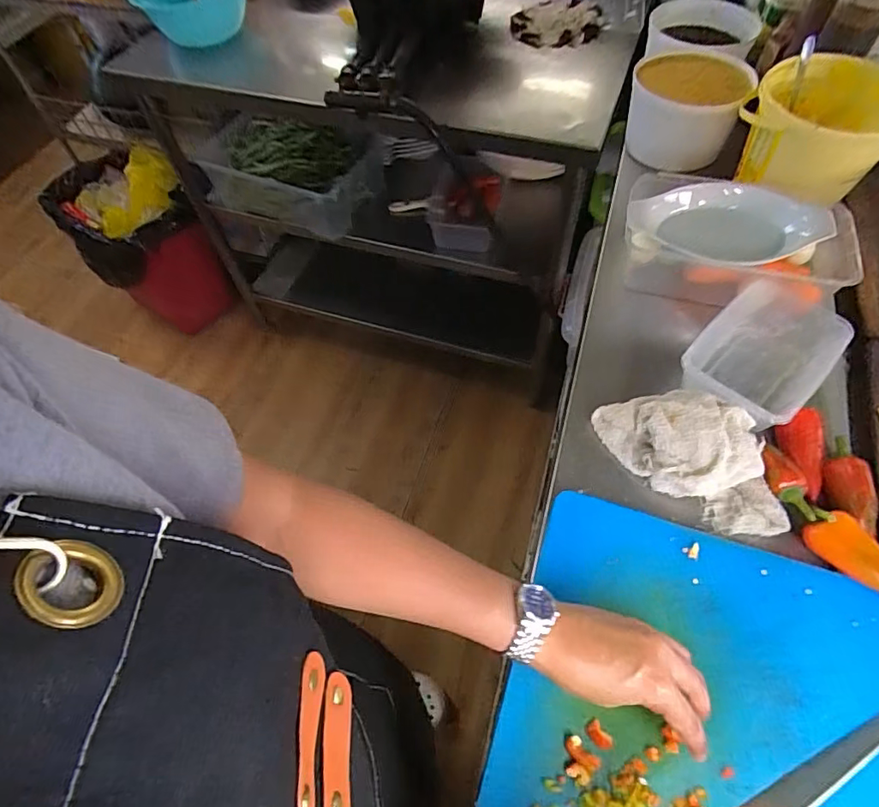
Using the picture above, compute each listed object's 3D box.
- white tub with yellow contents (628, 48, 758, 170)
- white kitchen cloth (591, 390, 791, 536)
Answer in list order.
[{"bbox_3d":[0.377,-0.462,0.807,0.161,0.107,0.160,13,60,11],"label":"white tub with yellow contents"},{"bbox_3d":[0.260,0.044,0.524,0.200,0.057,0.104,33,65,21],"label":"white kitchen cloth"}]

